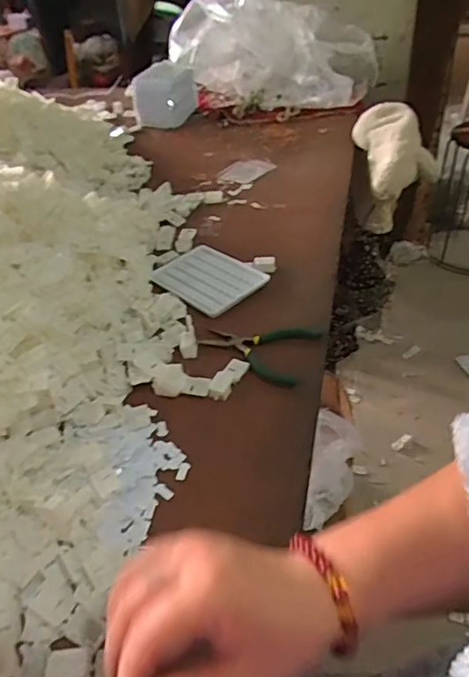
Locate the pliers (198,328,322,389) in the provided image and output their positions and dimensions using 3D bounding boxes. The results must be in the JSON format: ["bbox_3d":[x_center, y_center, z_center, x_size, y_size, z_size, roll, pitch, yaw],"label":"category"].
[{"bbox_3d":[0.021,0.007,0.568,0.116,0.009,0.097,13,41,19],"label":"pliers"}]

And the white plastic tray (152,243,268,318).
[{"bbox_3d":[-0.032,-0.076,0.674,0.128,0.009,0.095,29,48,34],"label":"white plastic tray"}]

